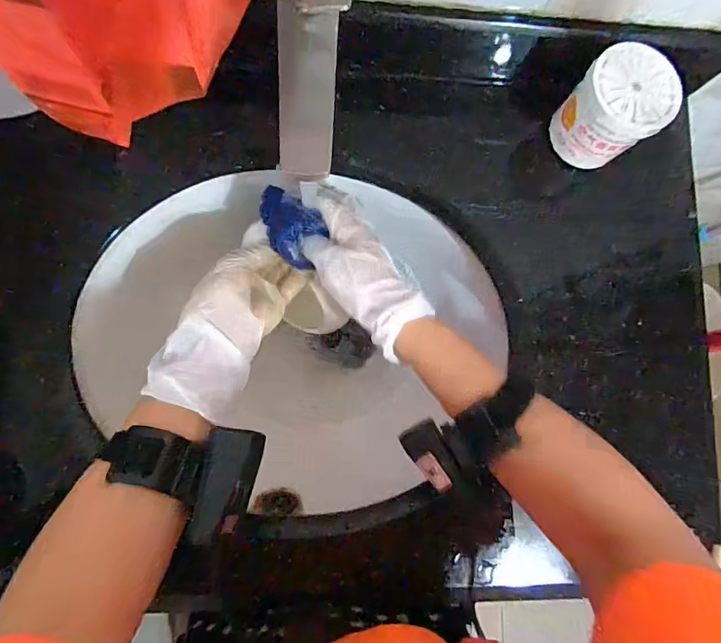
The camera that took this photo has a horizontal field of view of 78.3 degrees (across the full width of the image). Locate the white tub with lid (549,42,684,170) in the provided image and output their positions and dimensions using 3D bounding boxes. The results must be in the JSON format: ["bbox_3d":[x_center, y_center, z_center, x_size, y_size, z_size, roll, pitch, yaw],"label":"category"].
[{"bbox_3d":[0.226,-0.191,0.403,0.081,0.076,0.075,1,84,-5],"label":"white tub with lid"}]

